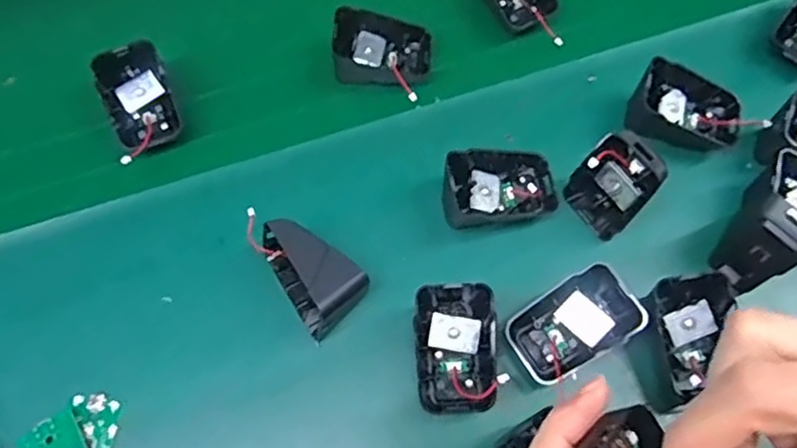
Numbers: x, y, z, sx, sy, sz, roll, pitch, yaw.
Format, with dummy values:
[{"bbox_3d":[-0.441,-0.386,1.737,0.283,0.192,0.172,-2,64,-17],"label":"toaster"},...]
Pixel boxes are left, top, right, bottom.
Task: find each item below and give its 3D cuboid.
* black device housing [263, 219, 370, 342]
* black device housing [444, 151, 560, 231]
[{"bbox_3d":[-0.048,0.028,0.384,0.041,0.044,0.064,-34,71,-12],"label":"black device housing"},{"bbox_3d":[0.062,-0.023,0.409,0.070,0.033,0.046,-12,67,-5],"label":"black device housing"}]

